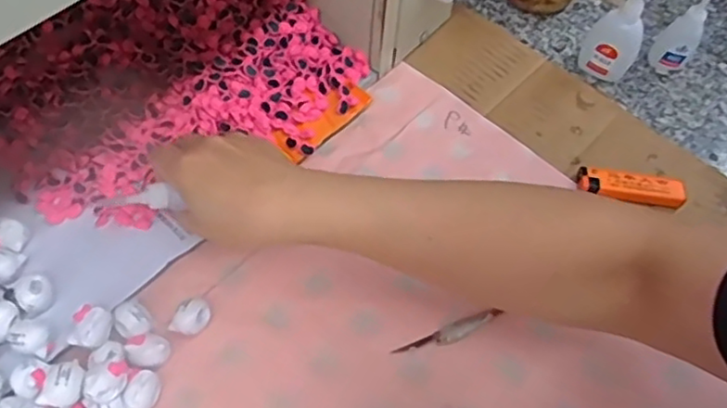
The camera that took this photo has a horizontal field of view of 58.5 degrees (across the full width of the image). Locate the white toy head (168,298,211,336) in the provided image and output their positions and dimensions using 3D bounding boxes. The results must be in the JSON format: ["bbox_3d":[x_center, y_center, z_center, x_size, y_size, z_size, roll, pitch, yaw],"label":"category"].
[{"bbox_3d":[-0.112,0.076,0.427,0.021,0.018,0.028,38,67,15],"label":"white toy head"}]

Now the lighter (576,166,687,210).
[{"bbox_3d":[0.212,-0.014,0.513,0.082,0.009,0.025,11,63,2],"label":"lighter"}]

